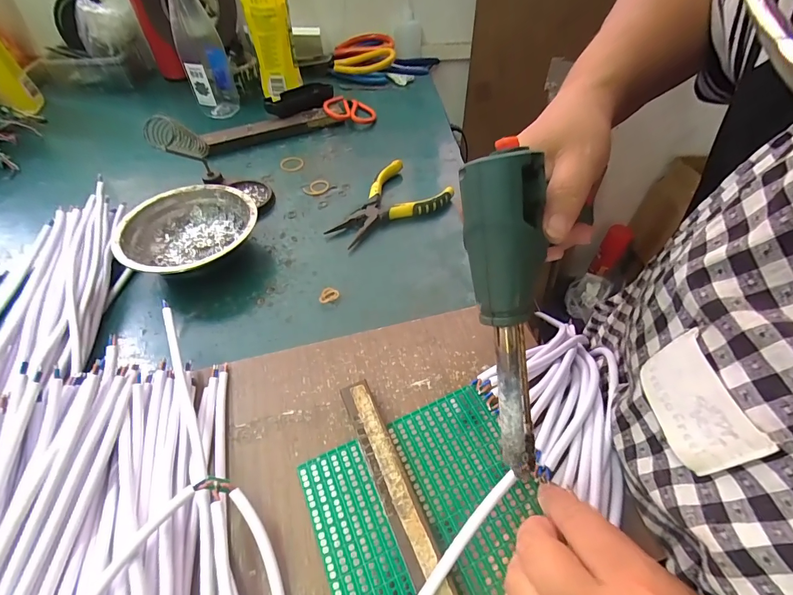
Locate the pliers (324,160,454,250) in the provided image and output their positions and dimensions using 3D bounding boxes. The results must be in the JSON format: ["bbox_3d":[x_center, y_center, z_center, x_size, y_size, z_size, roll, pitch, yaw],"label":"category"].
[{"bbox_3d":[-0.017,-0.111,0.436,0.145,0.020,0.089,-28,56,-23],"label":"pliers"}]

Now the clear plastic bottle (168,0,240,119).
[{"bbox_3d":[-0.272,-0.355,0.519,0.059,0.191,0.074,-16,52,-14],"label":"clear plastic bottle"}]

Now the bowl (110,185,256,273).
[{"bbox_3d":[-0.202,-0.060,0.378,0.119,0.039,0.125,1,50,-1],"label":"bowl"}]

